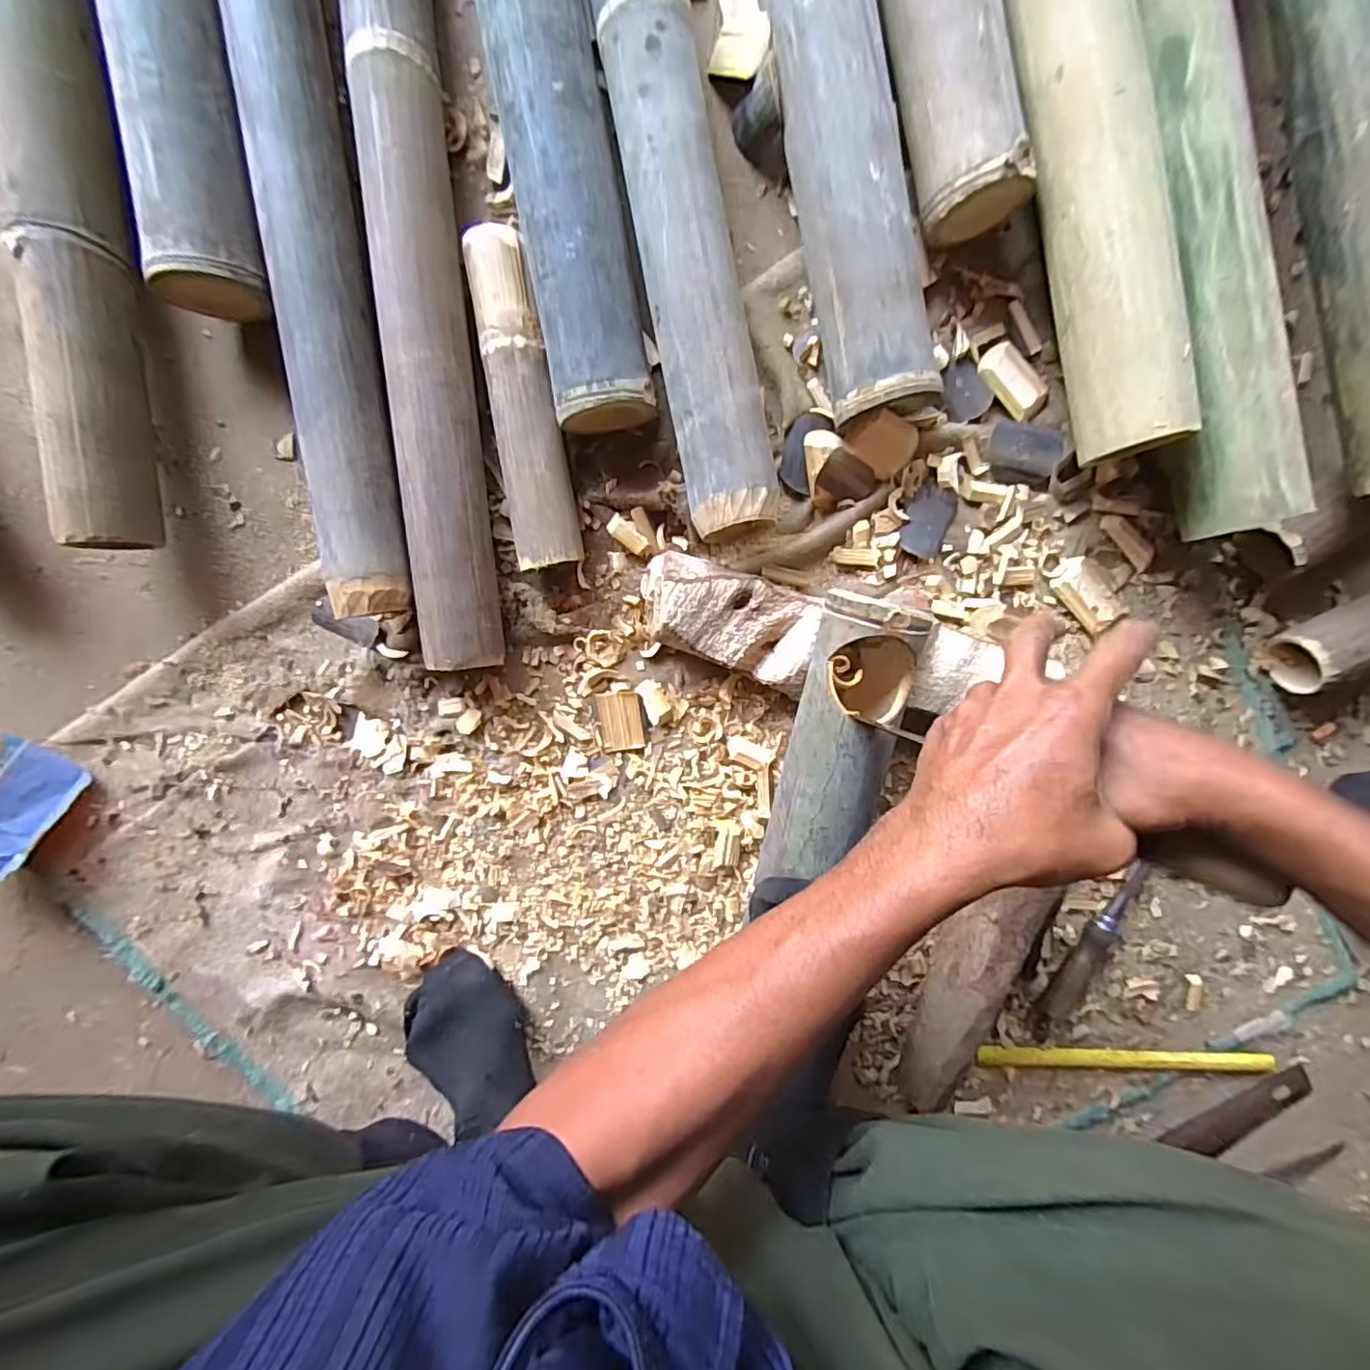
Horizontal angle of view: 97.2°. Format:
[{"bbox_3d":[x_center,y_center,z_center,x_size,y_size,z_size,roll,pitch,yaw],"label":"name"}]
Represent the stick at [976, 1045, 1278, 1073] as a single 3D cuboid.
[{"bbox_3d":[0.432,0.369,0.592,0.290,0.013,0.022,2,98,-3],"label":"stick"}]

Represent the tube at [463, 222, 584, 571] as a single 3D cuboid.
[{"bbox_3d":[-0.124,-0.215,0.469,0.050,0.044,0.242,-9,98,-1],"label":"tube"}]

